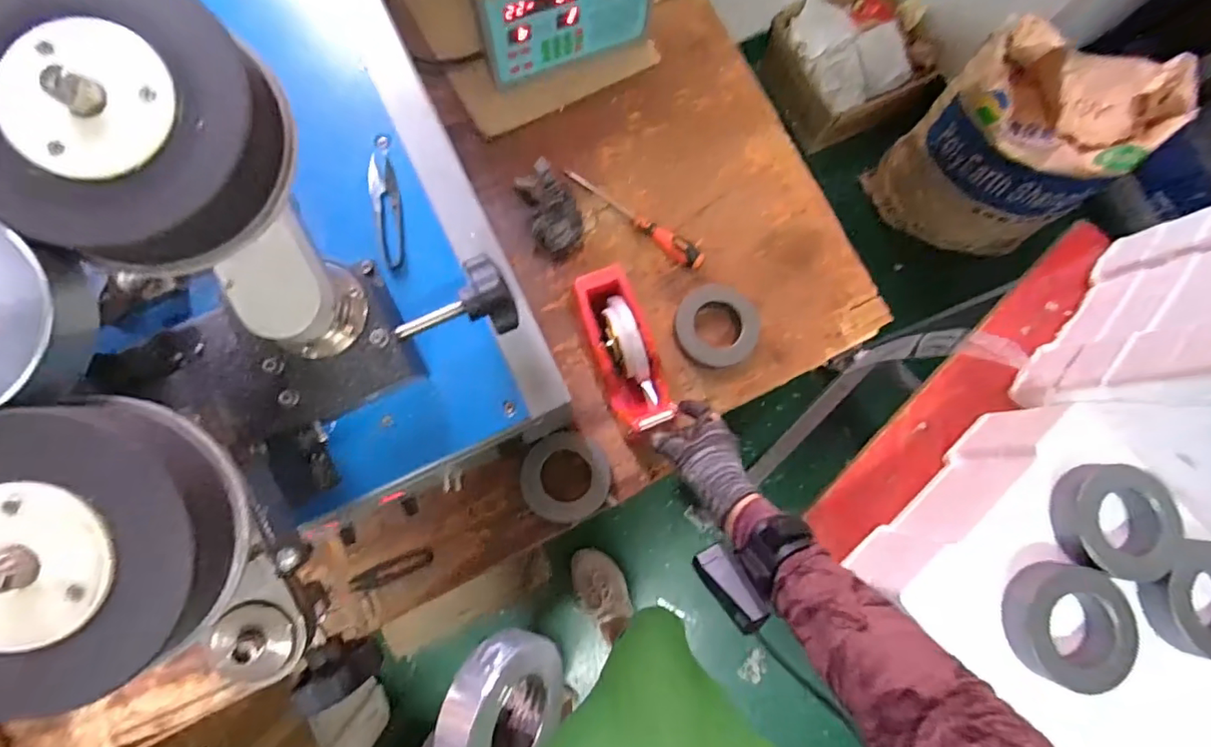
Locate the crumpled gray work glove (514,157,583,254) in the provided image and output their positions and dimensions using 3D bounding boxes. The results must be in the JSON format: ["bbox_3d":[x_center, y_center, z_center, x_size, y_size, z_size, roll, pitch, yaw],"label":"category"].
[{"bbox_3d":[-0.071,-0.216,0.673,0.071,0.060,0.116,-22,83,-6],"label":"crumpled gray work glove"}]

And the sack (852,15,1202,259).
[{"bbox_3d":[0.847,-0.453,1.150,0.301,0.510,0.292,0,81,-3],"label":"sack"}]

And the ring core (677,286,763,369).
[{"bbox_3d":[0.141,-0.061,0.680,0.104,0.040,0.107,1,81,-3],"label":"ring core"}]

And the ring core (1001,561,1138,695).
[{"bbox_3d":[0.423,0.229,0.484,0.100,0.031,0.104,1,81,-3],"label":"ring core"}]

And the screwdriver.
[{"bbox_3d":[0.039,-0.206,0.697,0.213,0.031,0.032,38,81,3],"label":"screwdriver"}]

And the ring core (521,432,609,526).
[{"bbox_3d":[-0.048,0.124,0.636,0.102,0.021,0.105,2,81,-3],"label":"ring core"}]

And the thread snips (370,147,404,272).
[{"bbox_3d":[-0.192,-0.146,0.467,0.024,0.013,0.105,-11,82,-5],"label":"thread snips"}]

